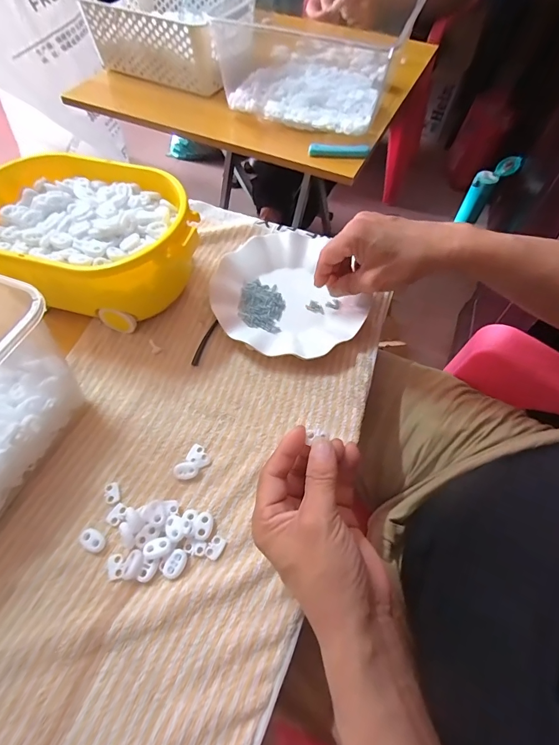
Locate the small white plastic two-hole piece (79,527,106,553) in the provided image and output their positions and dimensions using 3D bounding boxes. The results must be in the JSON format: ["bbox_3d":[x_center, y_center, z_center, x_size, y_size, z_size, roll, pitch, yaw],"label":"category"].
[{"bbox_3d":[-0.157,0.141,0.314,0.023,0.007,0.014,28,63,14],"label":"small white plastic two-hole piece"}]

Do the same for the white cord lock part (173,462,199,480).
[{"bbox_3d":[-0.086,0.091,0.345,0.022,0.009,0.015,1,59,0],"label":"white cord lock part"}]

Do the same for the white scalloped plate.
[{"bbox_3d":[0.005,-0.089,0.436,0.157,0.022,0.180,-22,62,-13],"label":"white scalloped plate"}]

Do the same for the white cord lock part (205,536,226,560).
[{"bbox_3d":[-0.054,0.147,0.313,0.013,0.004,0.018,22,61,11],"label":"white cord lock part"}]

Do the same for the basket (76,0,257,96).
[{"bbox_3d":[-0.204,-0.663,0.719,0.325,0.094,0.195,27,62,14],"label":"basket"}]

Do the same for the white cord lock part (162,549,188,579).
[{"bbox_3d":[-0.084,0.155,0.303,0.016,0.004,0.022,22,61,11],"label":"white cord lock part"}]

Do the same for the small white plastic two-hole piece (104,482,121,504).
[{"bbox_3d":[-0.150,0.108,0.336,0.012,0.004,0.019,-19,62,-12],"label":"small white plastic two-hole piece"}]

